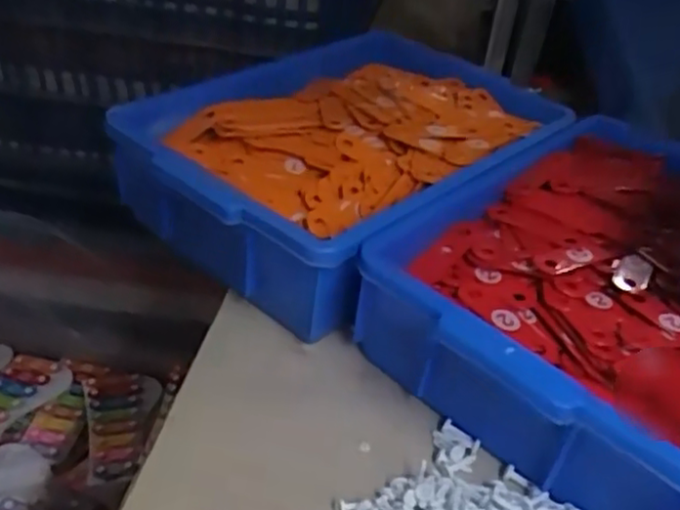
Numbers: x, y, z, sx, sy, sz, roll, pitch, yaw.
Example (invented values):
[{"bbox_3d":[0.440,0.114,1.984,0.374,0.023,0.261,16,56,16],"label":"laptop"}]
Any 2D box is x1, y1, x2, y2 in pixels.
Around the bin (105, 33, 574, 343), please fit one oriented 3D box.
[{"bbox_3d":[0.010,-0.088,0.600,0.236,0.098,0.345,31,44,29],"label":"bin"}]

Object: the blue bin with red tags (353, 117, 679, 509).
[{"bbox_3d":[0.203,0.020,0.521,0.240,0.091,0.359,30,43,28],"label":"blue bin with red tags"}]

